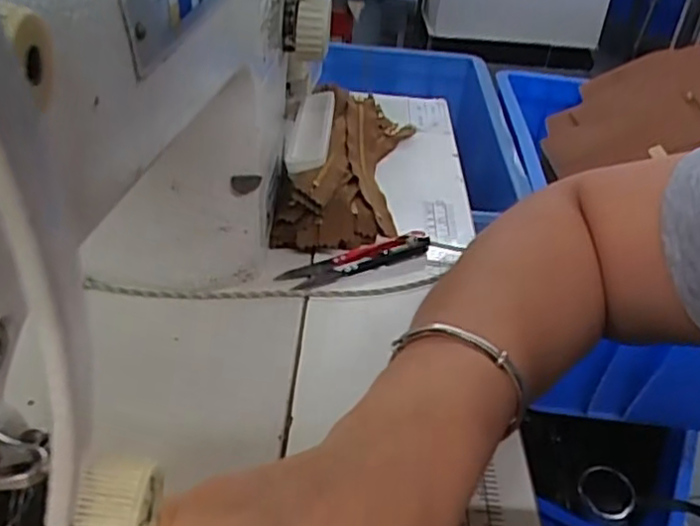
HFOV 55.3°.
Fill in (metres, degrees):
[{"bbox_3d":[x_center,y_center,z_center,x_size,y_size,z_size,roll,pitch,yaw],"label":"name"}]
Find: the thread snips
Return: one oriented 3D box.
[{"bbox_3d":[0.008,-0.003,0.432,0.107,0.008,0.025,-14,39,-27],"label":"thread snips"}]

